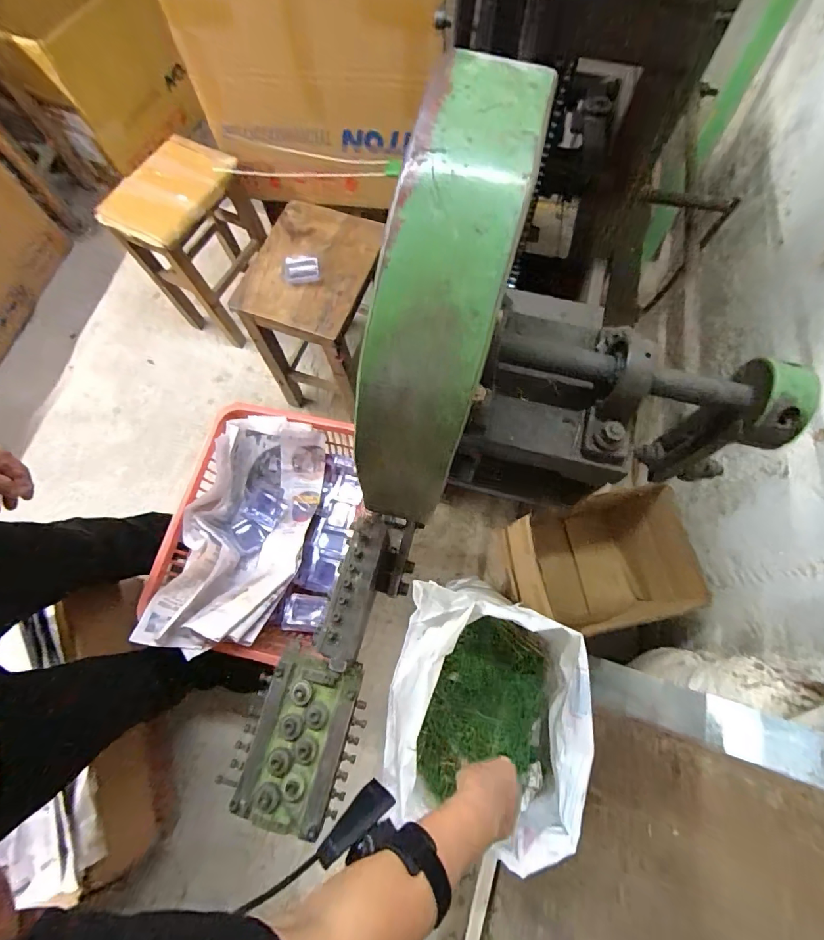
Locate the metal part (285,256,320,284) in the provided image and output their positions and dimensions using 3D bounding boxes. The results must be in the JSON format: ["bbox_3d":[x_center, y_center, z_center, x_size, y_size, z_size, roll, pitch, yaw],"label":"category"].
[{"bbox_3d":[-0.237,-0.431,0.943,0.074,0.020,0.057,-1,70,0],"label":"metal part"}]

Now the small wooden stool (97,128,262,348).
[{"bbox_3d":[-0.608,-0.637,1.290,0.252,0.433,0.328,24,72,9],"label":"small wooden stool"}]

